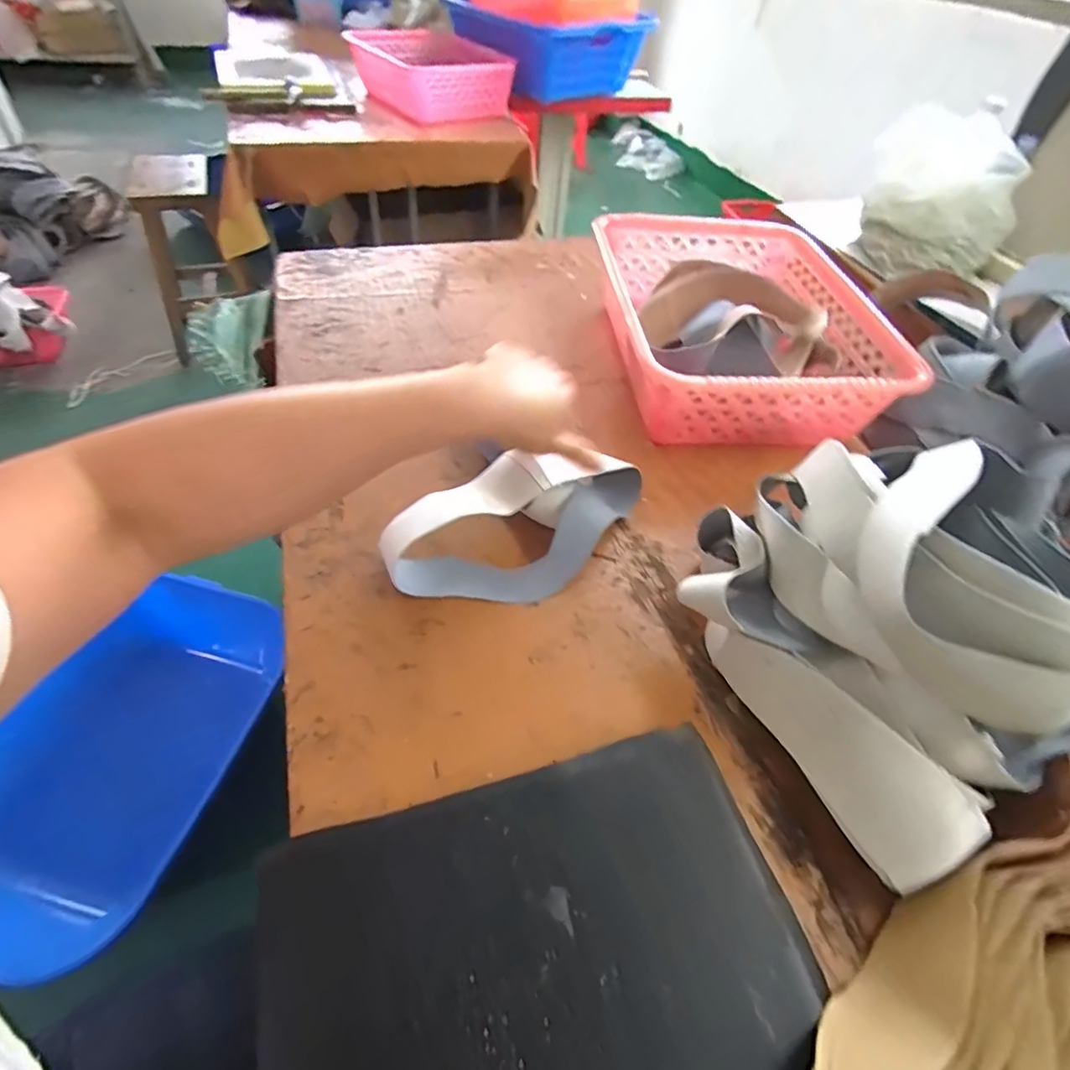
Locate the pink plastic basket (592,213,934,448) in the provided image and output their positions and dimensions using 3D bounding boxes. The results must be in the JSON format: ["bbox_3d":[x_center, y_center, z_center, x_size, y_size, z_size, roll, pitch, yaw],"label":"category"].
[{"bbox_3d":[0.259,-0.283,0.730,0.329,0.125,0.398,-1,51,-7],"label":"pink plastic basket"}]

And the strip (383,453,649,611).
[{"bbox_3d":[-0.008,-0.014,0.507,0.257,0.084,0.113,-22,54,-21],"label":"strip"}]

